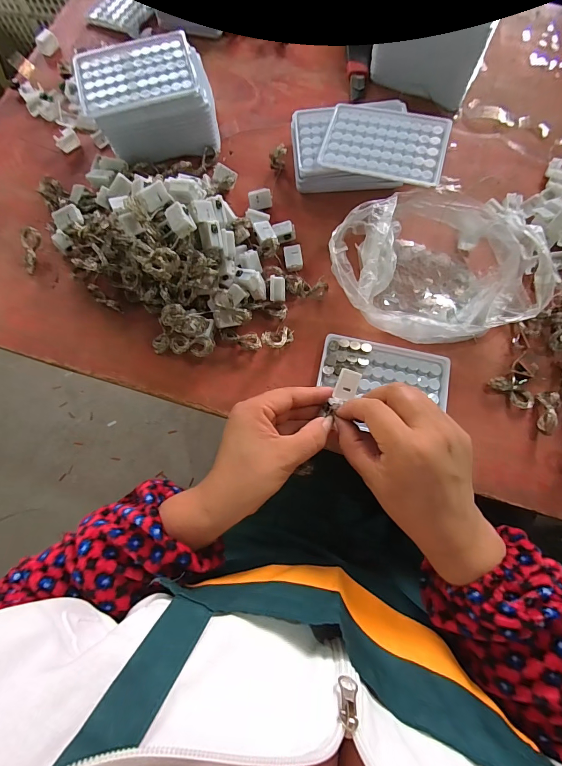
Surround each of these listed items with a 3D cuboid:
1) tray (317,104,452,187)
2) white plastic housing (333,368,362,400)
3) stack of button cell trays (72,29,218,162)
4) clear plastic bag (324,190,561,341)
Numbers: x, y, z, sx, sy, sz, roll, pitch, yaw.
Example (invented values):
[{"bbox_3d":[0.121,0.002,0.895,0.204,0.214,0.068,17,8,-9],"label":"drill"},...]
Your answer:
[{"bbox_3d":[0.115,-0.269,0.387,0.129,0.012,0.098,15,76,4],"label":"tray"},{"bbox_3d":[0.057,0.001,0.303,0.020,0.008,0.026,15,99,-15],"label":"white plastic housing"},{"bbox_3d":[-0.153,-0.334,0.425,0.146,0.073,0.113,-17,75,-5],"label":"stack of button cell trays"},{"bbox_3d":[0.169,-0.131,0.375,0.229,0.055,0.168,-4,74,-1],"label":"clear plastic bag"}]

